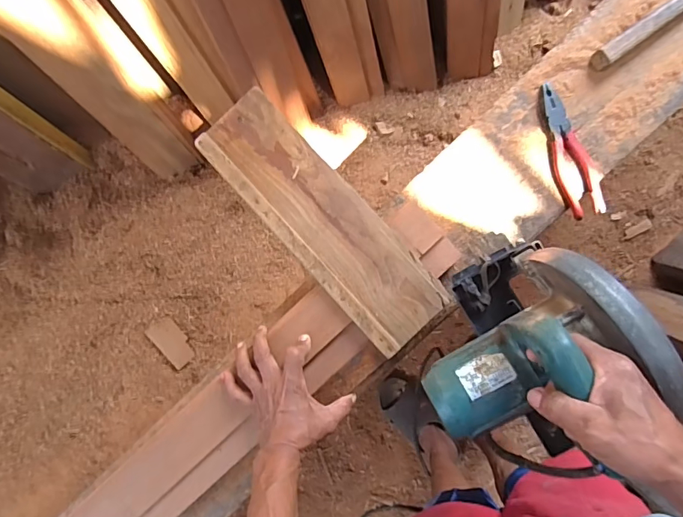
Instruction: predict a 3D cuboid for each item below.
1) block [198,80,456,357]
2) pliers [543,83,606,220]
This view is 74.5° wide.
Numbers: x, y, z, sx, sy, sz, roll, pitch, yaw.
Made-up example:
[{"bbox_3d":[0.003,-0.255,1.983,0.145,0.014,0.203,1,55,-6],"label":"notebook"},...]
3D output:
[{"bbox_3d":[-0.031,-0.054,0.608,0.117,0.029,0.395,-42,87,4],"label":"block"},{"bbox_3d":[0.316,-0.151,0.626,0.059,0.020,0.188,-23,89,5],"label":"pliers"}]

